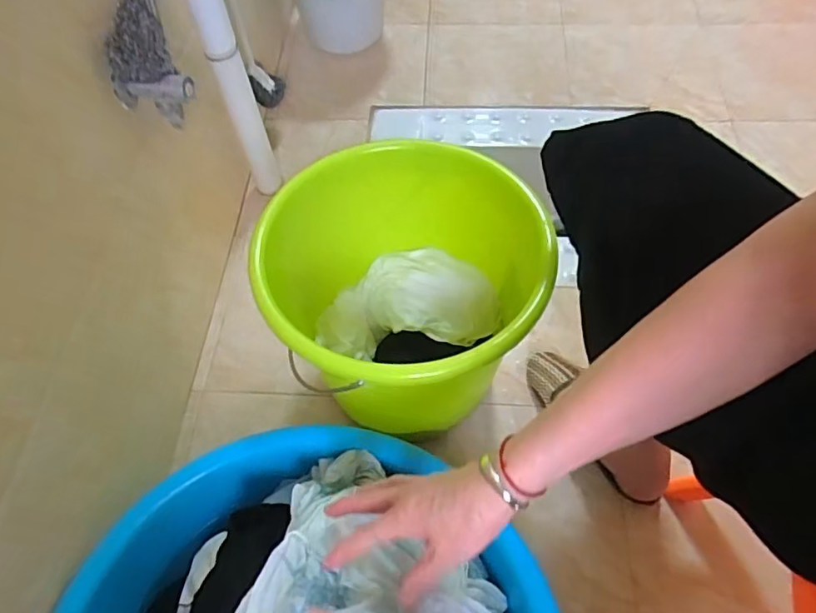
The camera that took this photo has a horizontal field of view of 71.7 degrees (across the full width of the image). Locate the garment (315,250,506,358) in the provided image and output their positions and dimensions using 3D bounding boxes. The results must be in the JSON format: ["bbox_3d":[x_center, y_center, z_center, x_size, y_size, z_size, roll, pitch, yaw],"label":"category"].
[{"bbox_3d":[0.001,-0.005,0.783,0.240,0.071,0.128,-6,59,0],"label":"garment"}]

